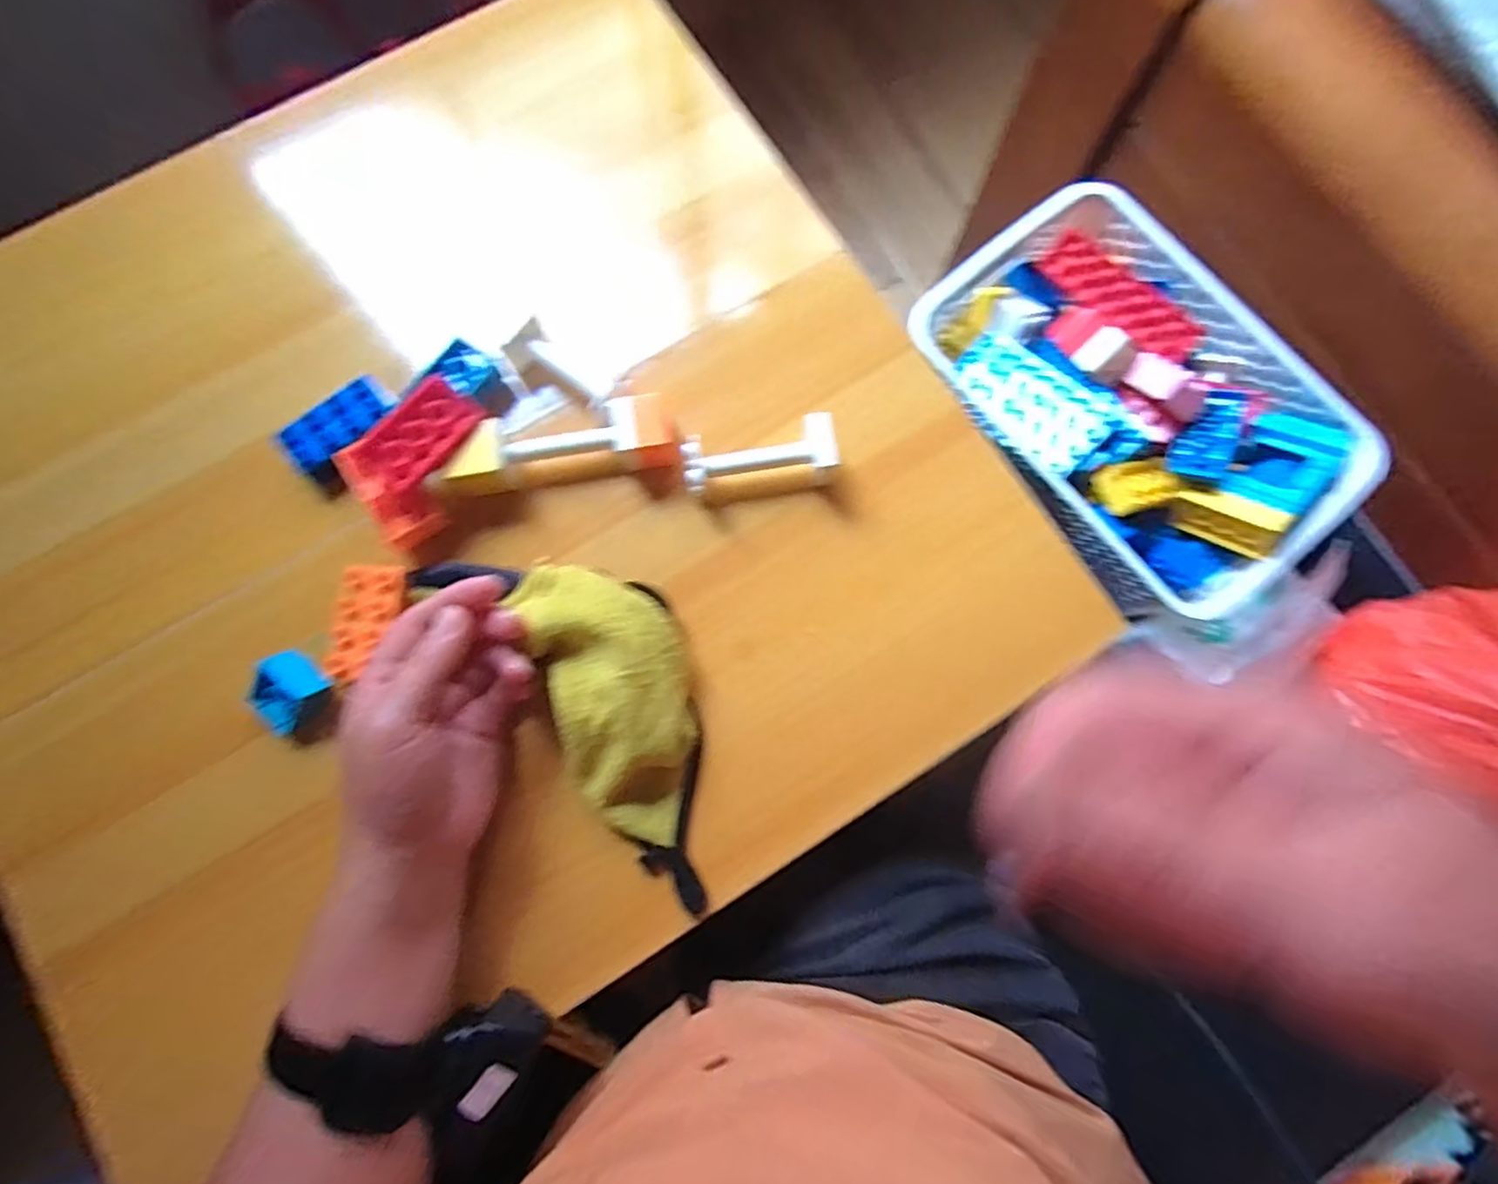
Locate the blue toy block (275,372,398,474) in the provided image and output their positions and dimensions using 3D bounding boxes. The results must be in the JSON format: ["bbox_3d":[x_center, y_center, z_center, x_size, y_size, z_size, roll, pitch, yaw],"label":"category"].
[{"bbox_3d":[-0.238,-0.096,0.398,0.067,0.018,0.027,-42,81,-8],"label":"blue toy block"}]

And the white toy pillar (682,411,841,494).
[{"bbox_3d":[0.006,-0.077,0.394,0.086,0.032,0.032,-9,78,-1],"label":"white toy pillar"}]

